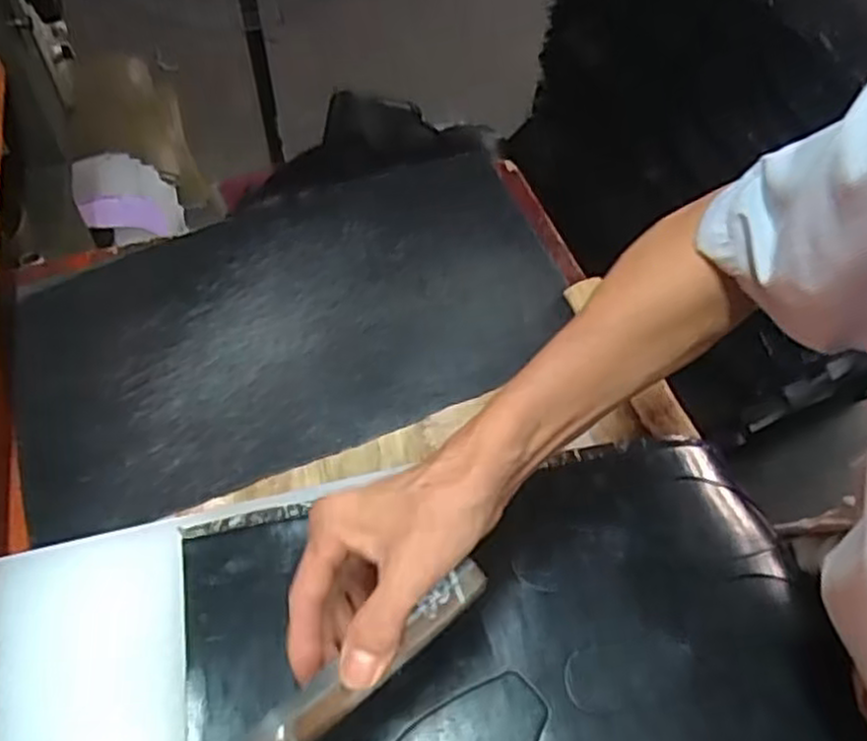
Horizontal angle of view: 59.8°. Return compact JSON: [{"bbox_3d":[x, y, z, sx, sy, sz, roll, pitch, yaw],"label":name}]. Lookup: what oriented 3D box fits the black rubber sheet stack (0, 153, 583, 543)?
[{"bbox_3d":[-0.126,-0.056,0.686,0.479,0.034,0.305,-19,55,-15],"label":"black rubber sheet stack"}]

